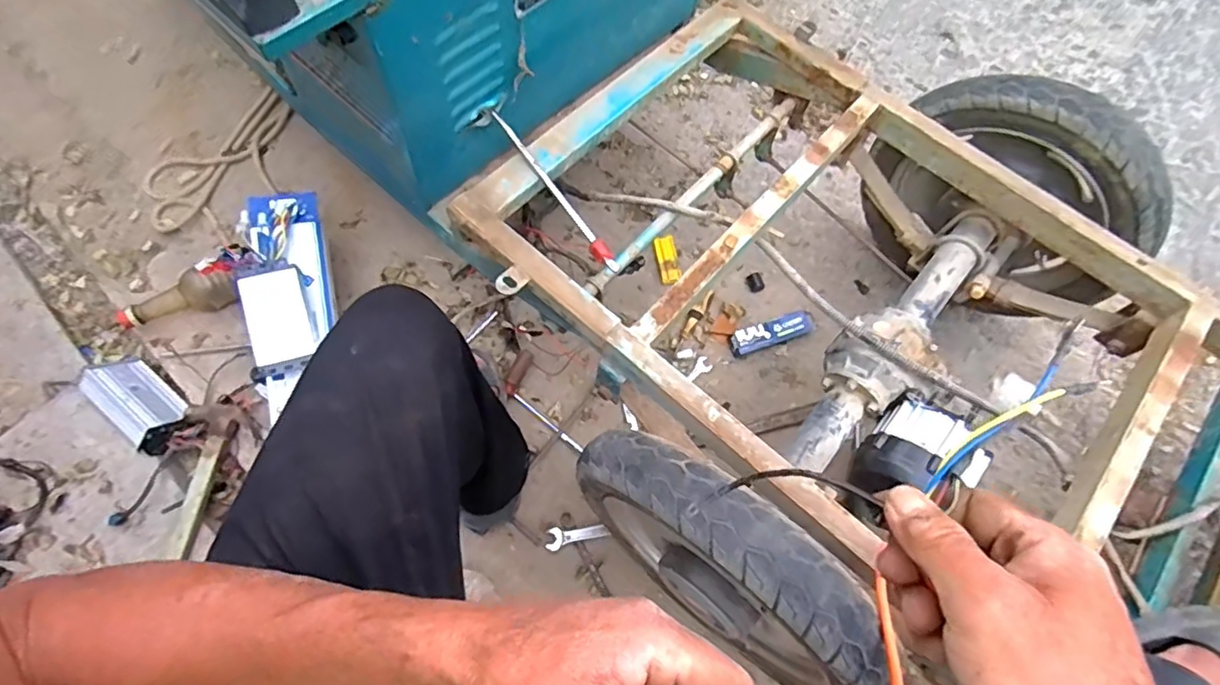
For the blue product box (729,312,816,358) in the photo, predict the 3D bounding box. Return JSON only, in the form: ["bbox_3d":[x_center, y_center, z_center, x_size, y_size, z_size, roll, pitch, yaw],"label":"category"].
[{"bbox_3d":[0.295,-0.016,1.089,0.164,0.033,0.041,-17,68,-11],"label":"blue product box"}]

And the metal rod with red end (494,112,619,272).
[{"bbox_3d":[-0.075,-0.197,0.798,0.023,0.028,0.259,-37,86,-17],"label":"metal rod with red end"}]

